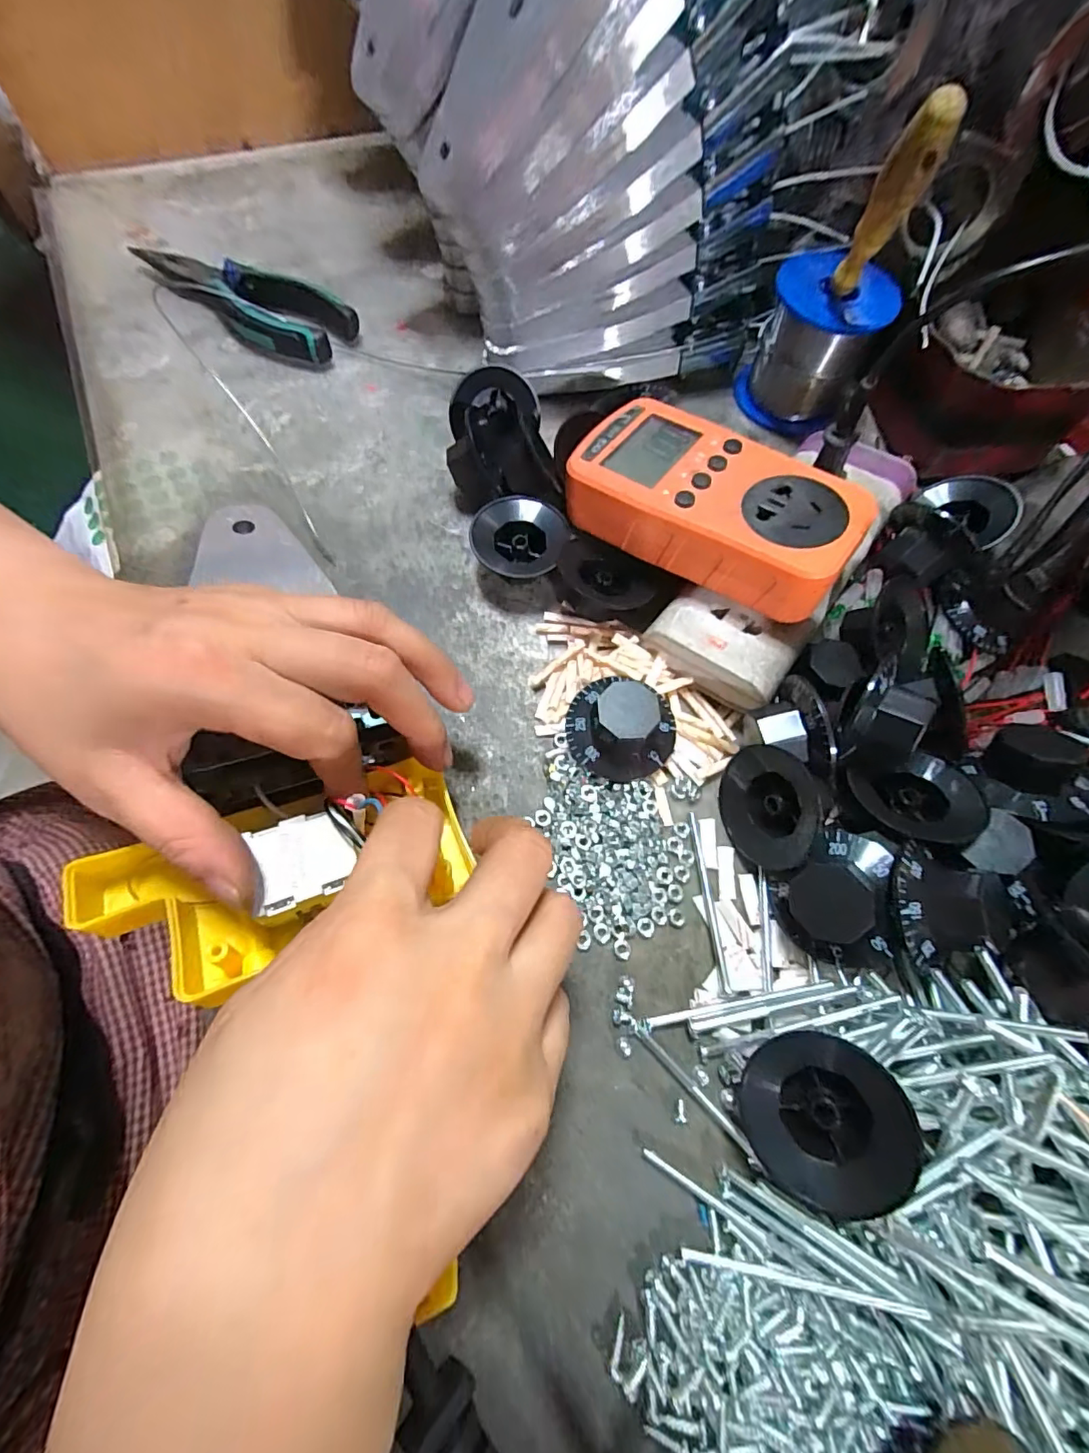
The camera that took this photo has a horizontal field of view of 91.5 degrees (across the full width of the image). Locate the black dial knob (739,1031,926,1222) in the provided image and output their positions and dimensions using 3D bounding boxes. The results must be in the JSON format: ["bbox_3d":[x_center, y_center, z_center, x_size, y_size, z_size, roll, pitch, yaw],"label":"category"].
[{"bbox_3d":[0.090,0.125,0.169,0.050,0.013,0.046,-13,69,38],"label":"black dial knob"}]

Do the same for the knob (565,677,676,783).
[{"bbox_3d":[0.034,-0.001,0.229,0.047,0.029,0.044,13,68,4],"label":"knob"}]

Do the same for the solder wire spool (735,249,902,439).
[{"bbox_3d":[0.158,-0.228,0.318,0.061,0.074,0.061,1,68,-1],"label":"solder wire spool"}]

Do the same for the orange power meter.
[{"bbox_3d":[0.075,-0.104,0.243,0.128,0.037,0.068,32,71,11],"label":"orange power meter"}]

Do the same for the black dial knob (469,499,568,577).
[{"bbox_3d":[-0.013,-0.093,0.272,0.046,0.022,0.043,27,70,9],"label":"black dial knob"}]

